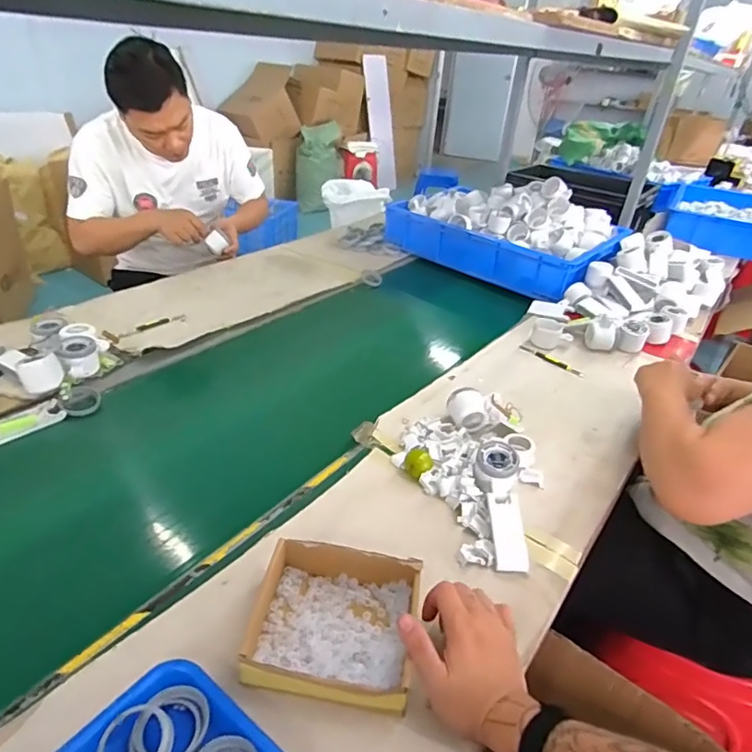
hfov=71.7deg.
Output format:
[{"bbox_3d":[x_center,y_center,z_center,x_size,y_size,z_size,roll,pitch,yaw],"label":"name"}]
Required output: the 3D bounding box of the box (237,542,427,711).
[{"bbox_3d":[-0.040,0.248,0.535,0.157,0.059,0.149,7,32,6],"label":"box"}]

